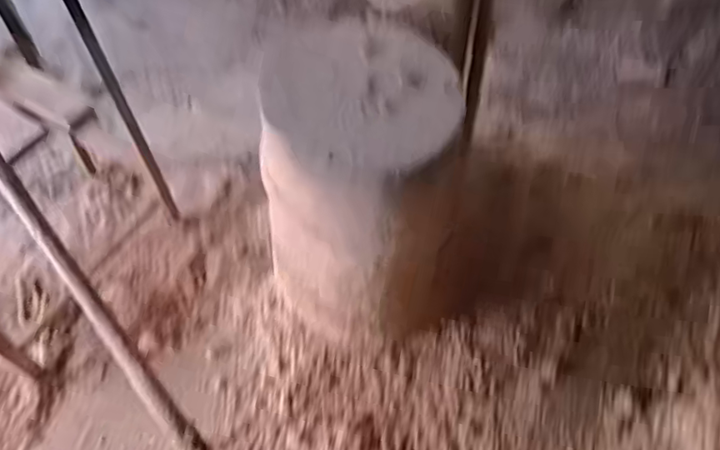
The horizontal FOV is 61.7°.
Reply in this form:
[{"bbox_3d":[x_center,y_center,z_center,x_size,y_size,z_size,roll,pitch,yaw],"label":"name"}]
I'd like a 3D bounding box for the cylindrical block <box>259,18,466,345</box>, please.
[{"bbox_3d":[-0.004,-0.035,1.099,0.299,0.541,0.299,-2,56,3],"label":"cylindrical block"}]

